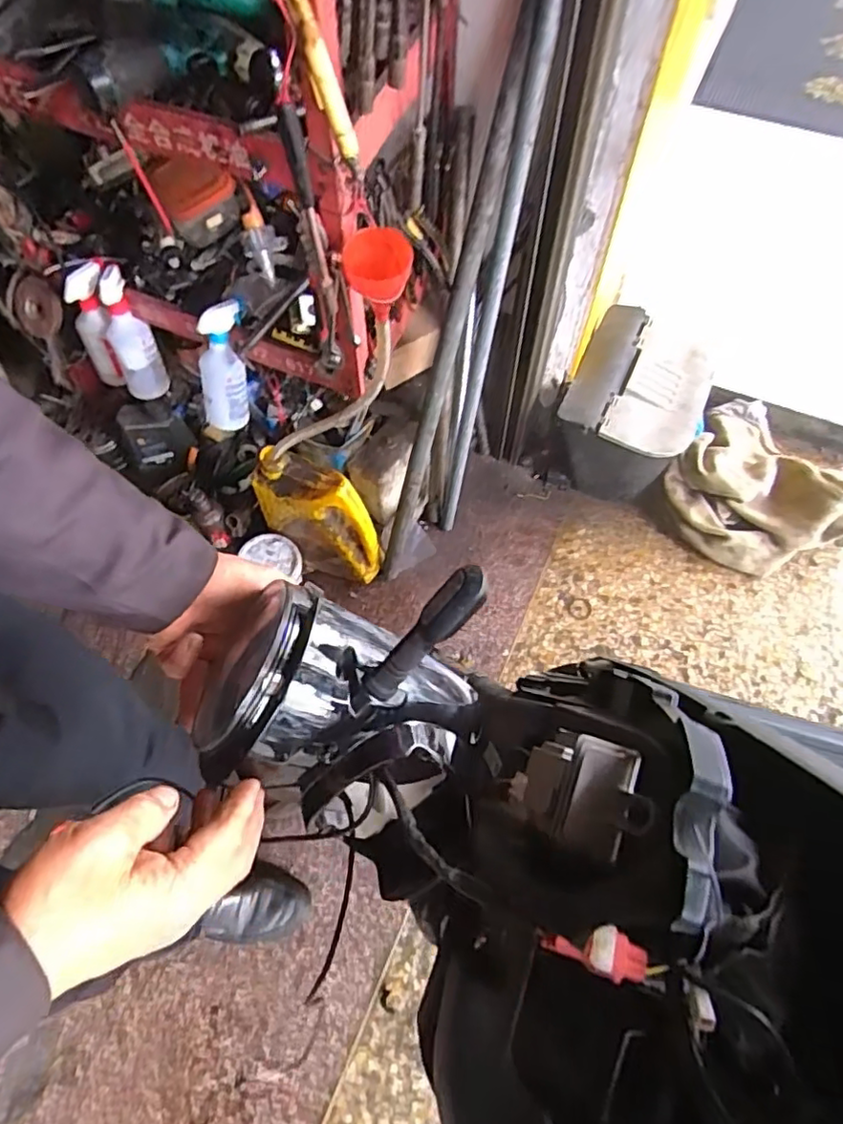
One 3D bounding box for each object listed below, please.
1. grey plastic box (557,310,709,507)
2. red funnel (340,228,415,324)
[{"bbox_3d":[0.452,-0.335,1.321,0.263,0.215,0.372,26,66,13],"label":"grey plastic box"},{"bbox_3d":[-0.050,-0.339,0.744,0.083,0.087,0.078,-5,63,-2],"label":"red funnel"}]

